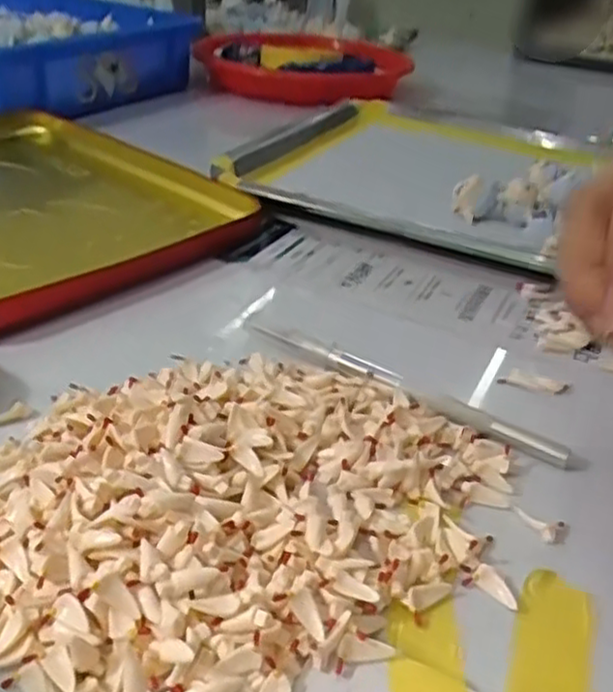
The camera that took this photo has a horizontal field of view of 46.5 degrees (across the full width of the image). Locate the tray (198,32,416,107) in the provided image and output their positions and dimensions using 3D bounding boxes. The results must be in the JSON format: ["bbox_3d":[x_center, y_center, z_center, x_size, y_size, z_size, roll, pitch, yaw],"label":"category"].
[{"bbox_3d":[0.006,-0.289,0.748,0.198,0.048,0.191,16,34,17],"label":"tray"}]

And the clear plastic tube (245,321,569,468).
[{"bbox_3d":[0.034,0.015,0.287,0.141,0.007,0.008,22,36,25],"label":"clear plastic tube"}]

